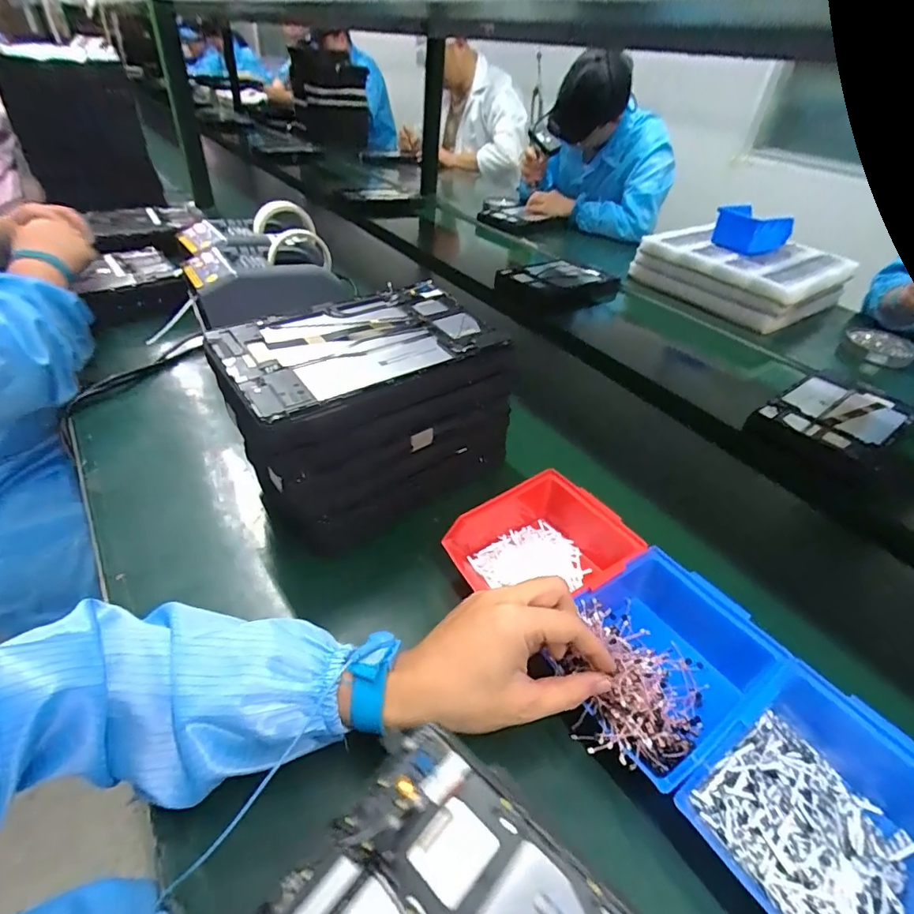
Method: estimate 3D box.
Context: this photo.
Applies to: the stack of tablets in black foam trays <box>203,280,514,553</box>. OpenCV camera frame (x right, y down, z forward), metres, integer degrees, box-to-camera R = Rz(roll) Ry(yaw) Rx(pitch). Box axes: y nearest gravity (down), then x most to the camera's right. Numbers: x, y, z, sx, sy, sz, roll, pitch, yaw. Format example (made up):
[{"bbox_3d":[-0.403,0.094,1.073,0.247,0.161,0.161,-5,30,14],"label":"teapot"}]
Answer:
[{"bbox_3d":[-0.086,-0.052,0.491,0.250,0.152,0.151,-23,47,-31],"label":"stack of tablets in black foam trays"}]

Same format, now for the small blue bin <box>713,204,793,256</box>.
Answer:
[{"bbox_3d":[0.634,-0.479,1.043,0.131,0.086,0.118,-22,47,-30],"label":"small blue bin"}]

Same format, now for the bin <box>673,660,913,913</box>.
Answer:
[{"bbox_3d":[0.227,0.216,0.297,0.144,0.062,0.126,-22,47,-30],"label":"bin"}]

